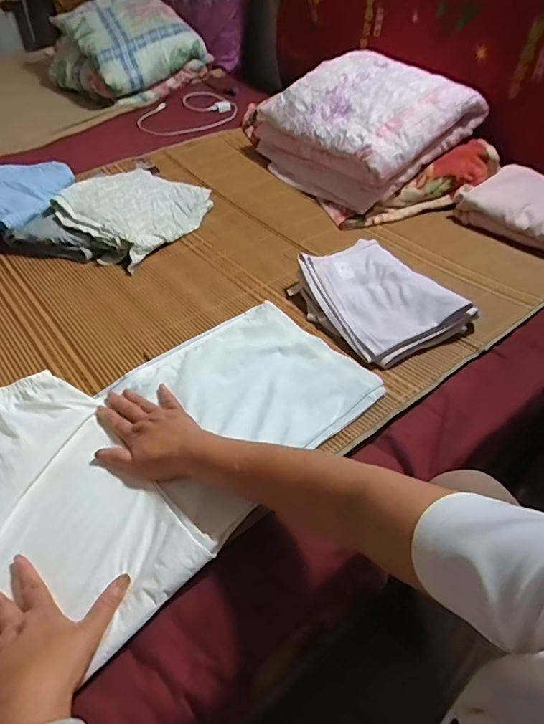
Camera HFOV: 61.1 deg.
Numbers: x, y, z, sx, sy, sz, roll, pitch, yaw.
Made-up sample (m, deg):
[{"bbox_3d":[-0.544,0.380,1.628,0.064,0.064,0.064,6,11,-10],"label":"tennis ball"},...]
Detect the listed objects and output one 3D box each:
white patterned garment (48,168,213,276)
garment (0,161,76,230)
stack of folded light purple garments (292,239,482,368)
[{"bbox_3d":[-0.280,-0.342,0.987,0.216,0.064,0.311,23,50,20],"label":"white patterned garment"},{"bbox_3d":[-0.532,-0.362,0.959,0.179,0.048,0.250,3,46,1],"label":"garment"},{"bbox_3d":[0.174,-0.123,0.776,0.201,0.051,0.276,-21,50,-21],"label":"stack of folded light purple garments"}]

